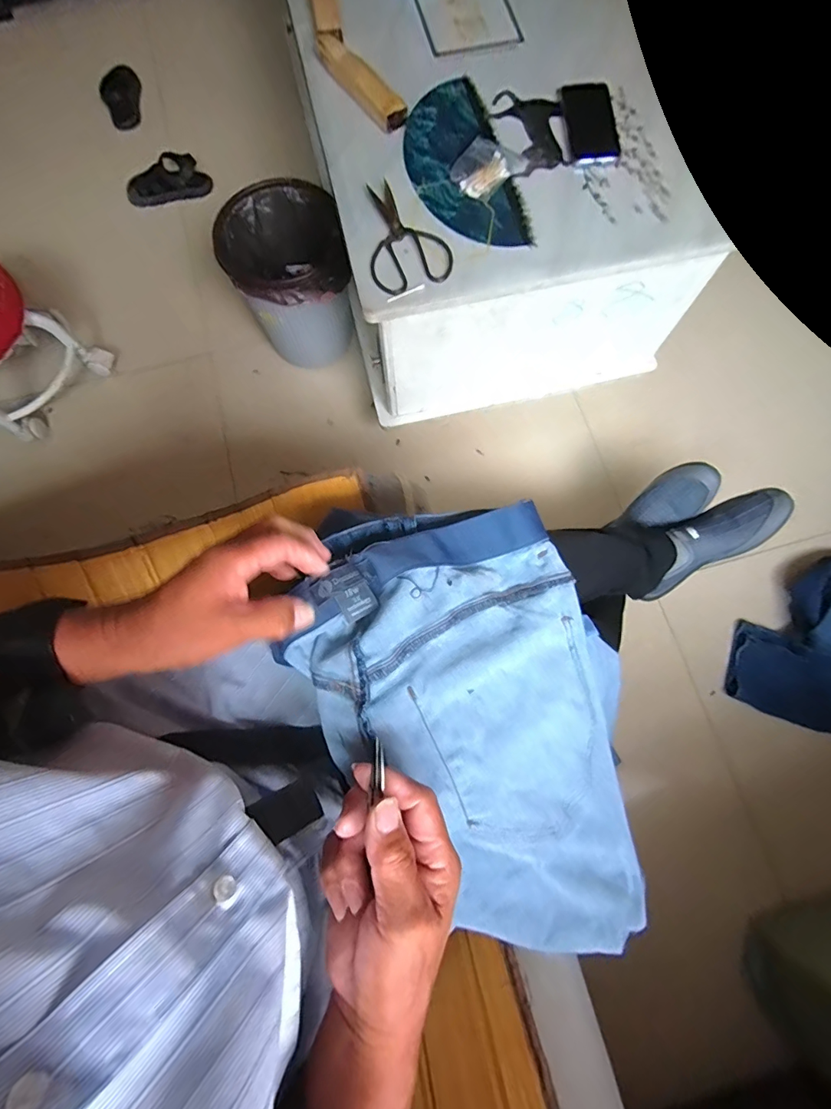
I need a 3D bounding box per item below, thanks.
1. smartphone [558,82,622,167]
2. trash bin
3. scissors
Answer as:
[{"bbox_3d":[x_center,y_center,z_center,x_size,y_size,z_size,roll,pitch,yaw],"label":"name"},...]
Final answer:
[{"bbox_3d":[0.277,-0.680,0.699,0.079,0.009,0.164,-2,76,0],"label":"smartphone"},{"bbox_3d":[-0.251,-0.555,0.942,0.218,0.273,0.255,-23,77,-5],"label":"trash bin"},{"bbox_3d":[-0.020,-0.462,0.638,0.117,0.008,0.183,-18,76,-4],"label":"scissors"}]

